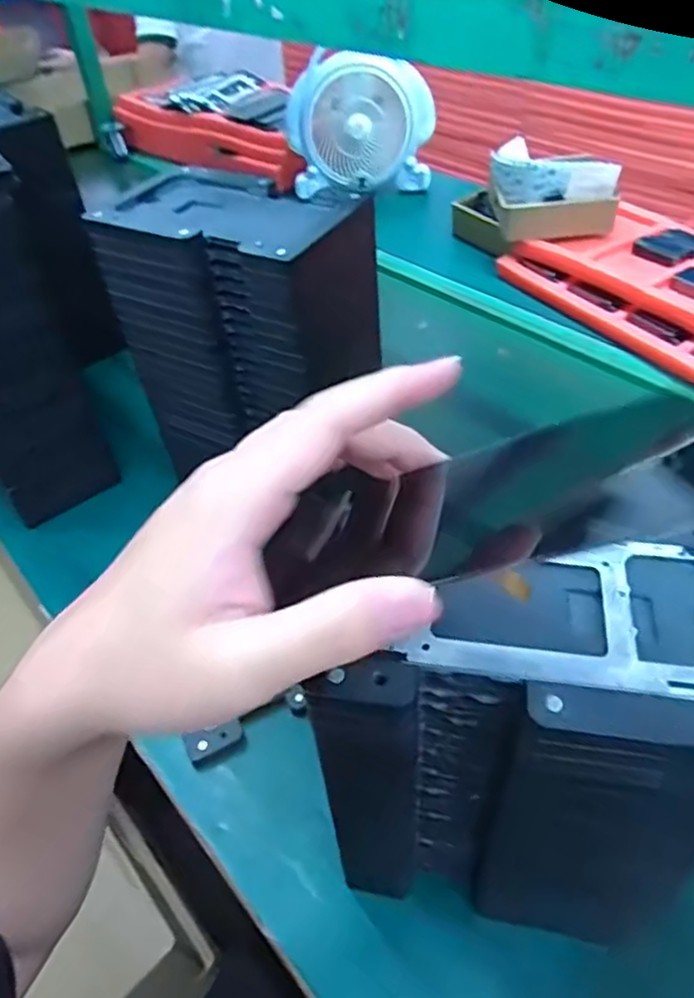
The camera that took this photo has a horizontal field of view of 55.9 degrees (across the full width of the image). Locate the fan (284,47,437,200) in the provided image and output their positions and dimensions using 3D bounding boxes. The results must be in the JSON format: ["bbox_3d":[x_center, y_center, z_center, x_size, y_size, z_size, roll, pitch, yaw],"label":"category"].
[{"bbox_3d":[0.022,-0.714,1.245,0.265,0.230,0.126,-9,46,-3],"label":"fan"}]

